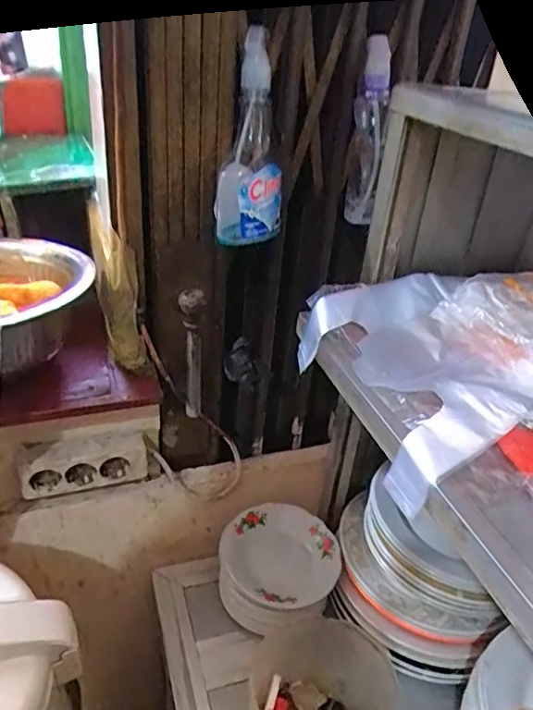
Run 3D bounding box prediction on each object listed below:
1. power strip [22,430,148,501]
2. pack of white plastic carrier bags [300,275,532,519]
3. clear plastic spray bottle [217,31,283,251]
[{"bbox_3d":[-0.230,0.137,0.705,0.149,0.066,0.043,-9,34,-20],"label":"power strip"},{"bbox_3d":[0.212,-0.013,0.536,0.290,0.105,0.233,-8,34,-20],"label":"pack of white plastic carrier bags"},{"bbox_3d":[-0.014,-0.212,0.564,0.062,0.193,0.073,7,32,3],"label":"clear plastic spray bottle"}]

